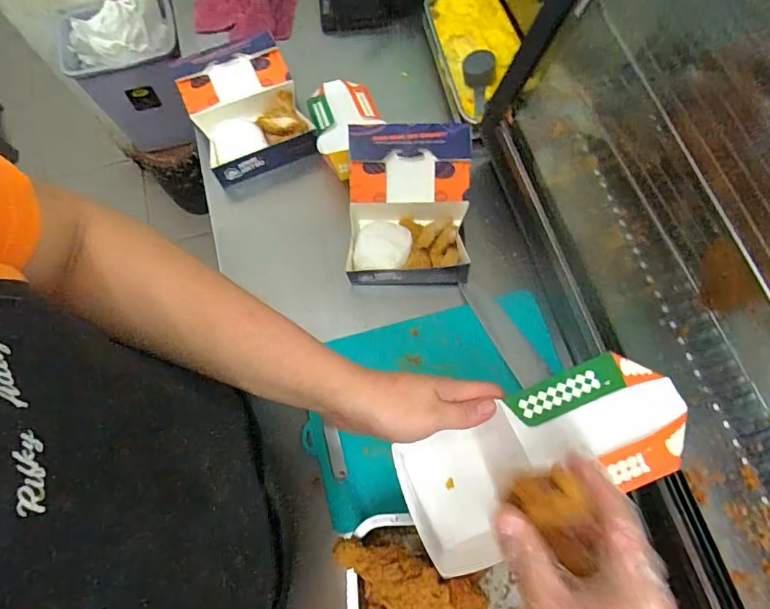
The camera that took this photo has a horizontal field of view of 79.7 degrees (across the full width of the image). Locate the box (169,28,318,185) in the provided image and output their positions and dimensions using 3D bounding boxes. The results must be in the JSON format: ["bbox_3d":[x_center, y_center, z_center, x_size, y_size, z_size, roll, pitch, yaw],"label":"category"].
[{"bbox_3d":[-0.230,-0.324,0.759,0.169,0.074,0.222,-22,71,-6],"label":"box"}]

